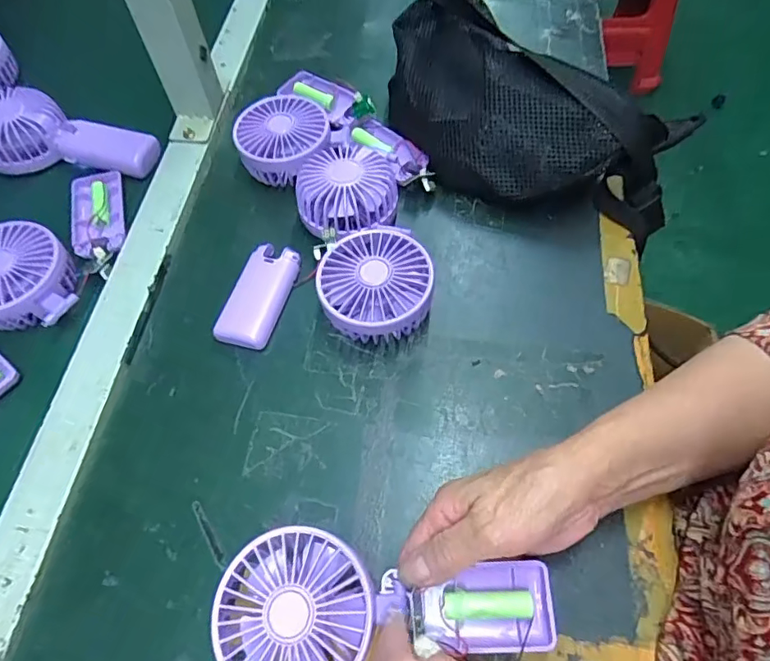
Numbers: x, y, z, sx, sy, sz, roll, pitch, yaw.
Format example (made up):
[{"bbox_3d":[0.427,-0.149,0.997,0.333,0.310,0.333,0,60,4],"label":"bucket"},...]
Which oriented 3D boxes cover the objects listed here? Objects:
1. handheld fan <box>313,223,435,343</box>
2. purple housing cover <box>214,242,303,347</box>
[{"bbox_3d":[-0.006,-0.031,0.397,0.082,0.045,0.091,6,61,6],"label":"handheld fan"},{"bbox_3d":[-0.101,-0.029,0.423,0.042,0.019,0.090,13,62,10],"label":"purple housing cover"}]

